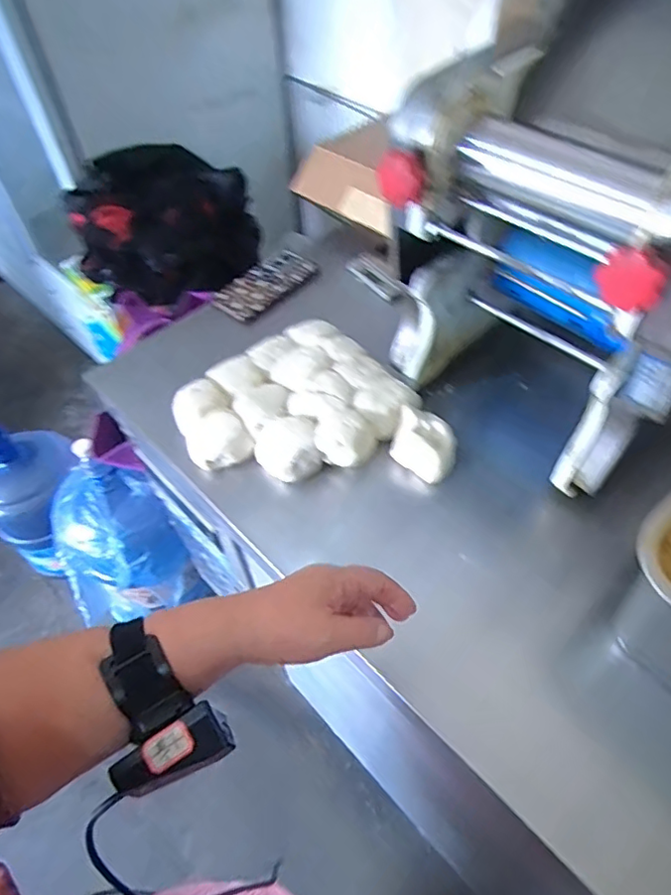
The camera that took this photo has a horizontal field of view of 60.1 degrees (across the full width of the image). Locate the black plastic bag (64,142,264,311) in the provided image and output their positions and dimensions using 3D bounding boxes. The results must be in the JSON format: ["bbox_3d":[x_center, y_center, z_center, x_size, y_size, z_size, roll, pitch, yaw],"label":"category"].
[{"bbox_3d":[-0.347,-0.459,1.191,0.357,0.185,0.281,-15,53,-8],"label":"black plastic bag"}]

